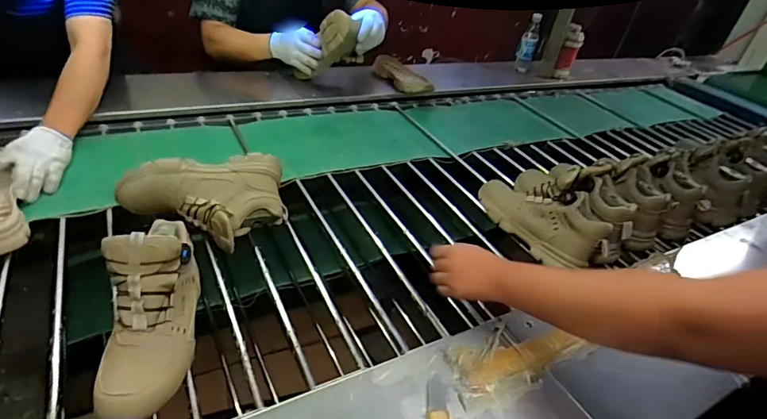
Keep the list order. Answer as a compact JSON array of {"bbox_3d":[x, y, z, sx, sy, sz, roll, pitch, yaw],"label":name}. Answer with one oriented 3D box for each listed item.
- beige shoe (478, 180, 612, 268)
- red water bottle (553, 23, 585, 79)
[{"bbox_3d":[0.295,0.002,0.865,0.097,0.103,0.258,-17,45,-33],"label":"beige shoe"},{"bbox_3d":[0.677,-0.574,1.636,0.064,0.176,0.074,23,39,13],"label":"red water bottle"}]

